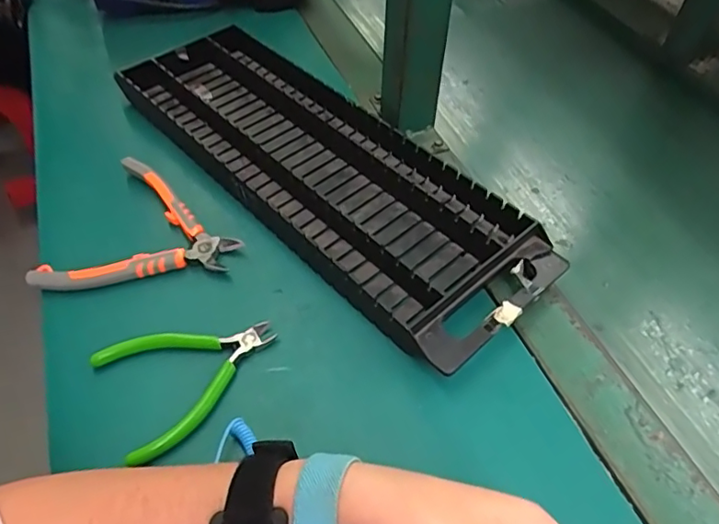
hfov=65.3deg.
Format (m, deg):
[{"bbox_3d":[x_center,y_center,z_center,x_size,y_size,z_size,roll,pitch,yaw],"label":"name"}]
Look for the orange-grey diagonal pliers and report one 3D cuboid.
[{"bbox_3d":[-0.175,-0.034,0.455,0.152,0.023,0.118,-6,51,-3],"label":"orange-grey diagonal pliers"}]

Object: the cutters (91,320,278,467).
[{"bbox_3d":[-0.108,0.069,0.368,0.110,0.015,0.087,-28,56,-19],"label":"cutters"}]

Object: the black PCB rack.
[{"bbox_3d":[-0.040,-0.088,0.478,0.155,0.043,0.430,-38,60,-25],"label":"black PCB rack"}]

